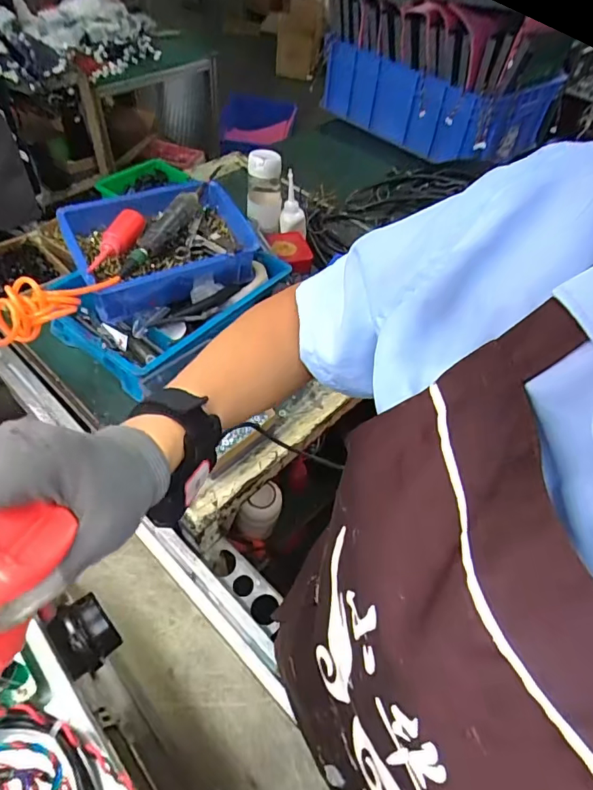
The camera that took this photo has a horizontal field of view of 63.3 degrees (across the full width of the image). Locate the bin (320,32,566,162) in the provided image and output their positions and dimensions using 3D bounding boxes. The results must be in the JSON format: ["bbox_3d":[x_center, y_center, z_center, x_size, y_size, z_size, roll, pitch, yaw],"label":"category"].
[{"bbox_3d":[0.379,-0.783,1.289,0.498,0.184,0.408,39,59,23],"label":"bin"}]

